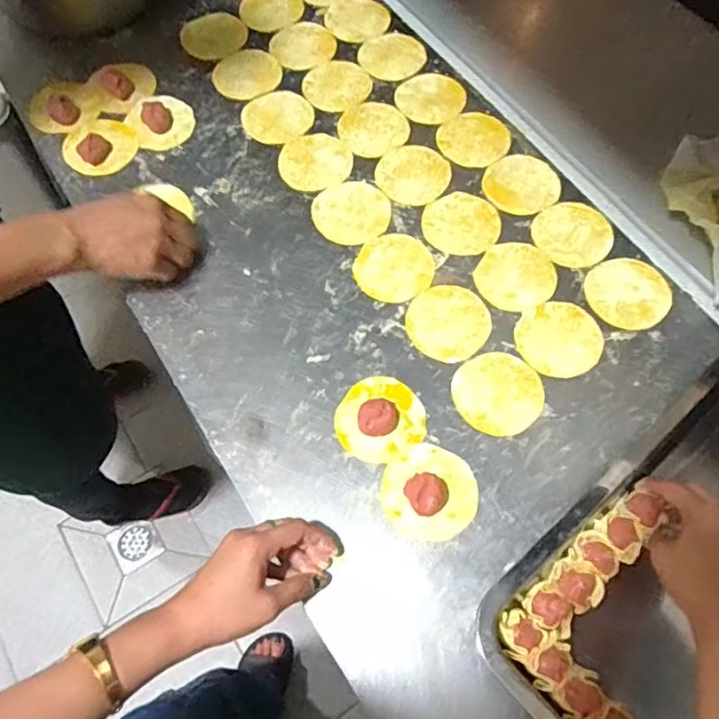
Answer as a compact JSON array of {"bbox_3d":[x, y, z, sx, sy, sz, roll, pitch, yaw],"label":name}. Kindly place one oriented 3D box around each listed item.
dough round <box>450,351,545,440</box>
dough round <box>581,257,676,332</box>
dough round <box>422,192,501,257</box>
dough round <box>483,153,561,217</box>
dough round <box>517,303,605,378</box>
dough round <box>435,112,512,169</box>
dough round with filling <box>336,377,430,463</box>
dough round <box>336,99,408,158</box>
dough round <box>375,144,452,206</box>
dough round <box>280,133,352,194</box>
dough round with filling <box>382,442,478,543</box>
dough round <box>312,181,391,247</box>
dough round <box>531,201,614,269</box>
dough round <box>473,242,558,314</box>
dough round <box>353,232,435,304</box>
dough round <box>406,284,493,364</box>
[{"bbox_3d":[0.133,0.032,0.578,0.082,0.004,0.084,0,67,-1],"label":"dough round"},{"bbox_3d":[0.279,-0.071,0.623,0.086,0.008,0.082,0,67,-1],"label":"dough round"},{"bbox_3d":[0.112,-0.149,0.660,0.081,0.006,0.080,0,67,-1],"label":"dough round"},{"bbox_3d":[0.185,-0.200,0.682,0.082,0.004,0.088,0,67,-1],"label":"dough round"},{"bbox_3d":[0.201,-0.021,0.599,0.086,0.004,0.079,0,67,-1],"label":"dough round"},{"bbox_3d":[0.136,-0.262,0.710,0.085,0.004,0.078,0,67,-1],"label":"dough round"},{"bbox_3d":[0.018,0.051,0.556,0.081,0.021,0.077,0,67,-1],"label":"dough round with filling"},{"bbox_3d":[0.016,-0.278,0.717,0.080,0.004,0.081,0,67,-1],"label":"dough round"},{"bbox_3d":[0.062,-0.213,0.687,0.080,0.004,0.084,0,67,-1],"label":"dough round"},{"bbox_3d":[-0.051,-0.230,0.693,0.082,0.004,0.083,0,67,-1],"label":"dough round"},{"bbox_3d":[0.063,0.115,0.527,0.080,0.026,0.083,0,67,-1],"label":"dough round with filling"},{"bbox_3d":[-0.008,-0.163,0.664,0.084,0.004,0.083,0,67,-1],"label":"dough round"},{"bbox_3d":[0.233,-0.138,0.654,0.081,0.006,0.083,0,67,-1],"label":"dough round"},{"bbox_3d":[0.165,-0.088,0.628,0.078,0.004,0.086,30,70,11],"label":"dough round"},{"bbox_3d":[0.038,-0.098,0.633,0.079,0.004,0.084,0,67,-1],"label":"dough round"},{"bbox_3d":[0.090,-0.038,0.609,0.081,0.007,0.082,0,67,-1],"label":"dough round"}]

